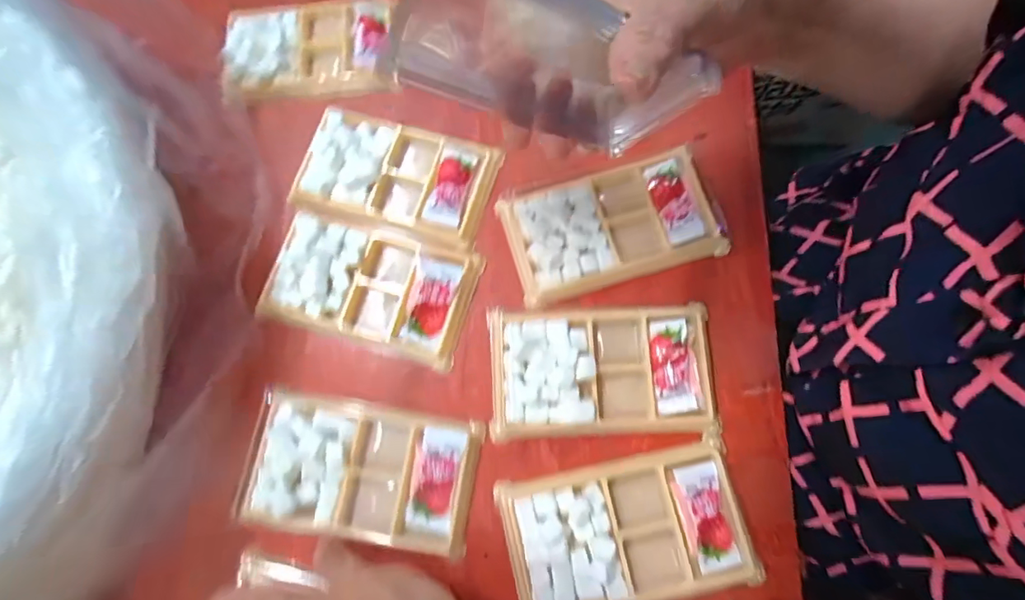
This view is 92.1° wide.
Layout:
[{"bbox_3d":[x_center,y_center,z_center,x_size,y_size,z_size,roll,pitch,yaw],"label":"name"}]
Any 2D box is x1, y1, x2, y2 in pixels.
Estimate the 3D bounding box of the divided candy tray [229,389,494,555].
[{"bbox_3d":[-0.091,0.101,0.297,0.135,0.016,0.075,8,77,4],"label":"divided candy tray"}]

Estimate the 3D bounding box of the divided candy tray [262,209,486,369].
[{"bbox_3d":[-0.095,-0.012,0.326,0.133,0.023,0.076,16,77,6],"label":"divided candy tray"}]

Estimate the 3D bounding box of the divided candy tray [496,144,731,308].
[{"bbox_3d":[0.064,-0.051,0.328,0.133,0.017,0.075,-16,76,-2],"label":"divided candy tray"}]

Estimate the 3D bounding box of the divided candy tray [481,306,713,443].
[{"bbox_3d":[0.055,0.042,0.305,0.135,0.016,0.076,-3,76,1],"label":"divided candy tray"}]

